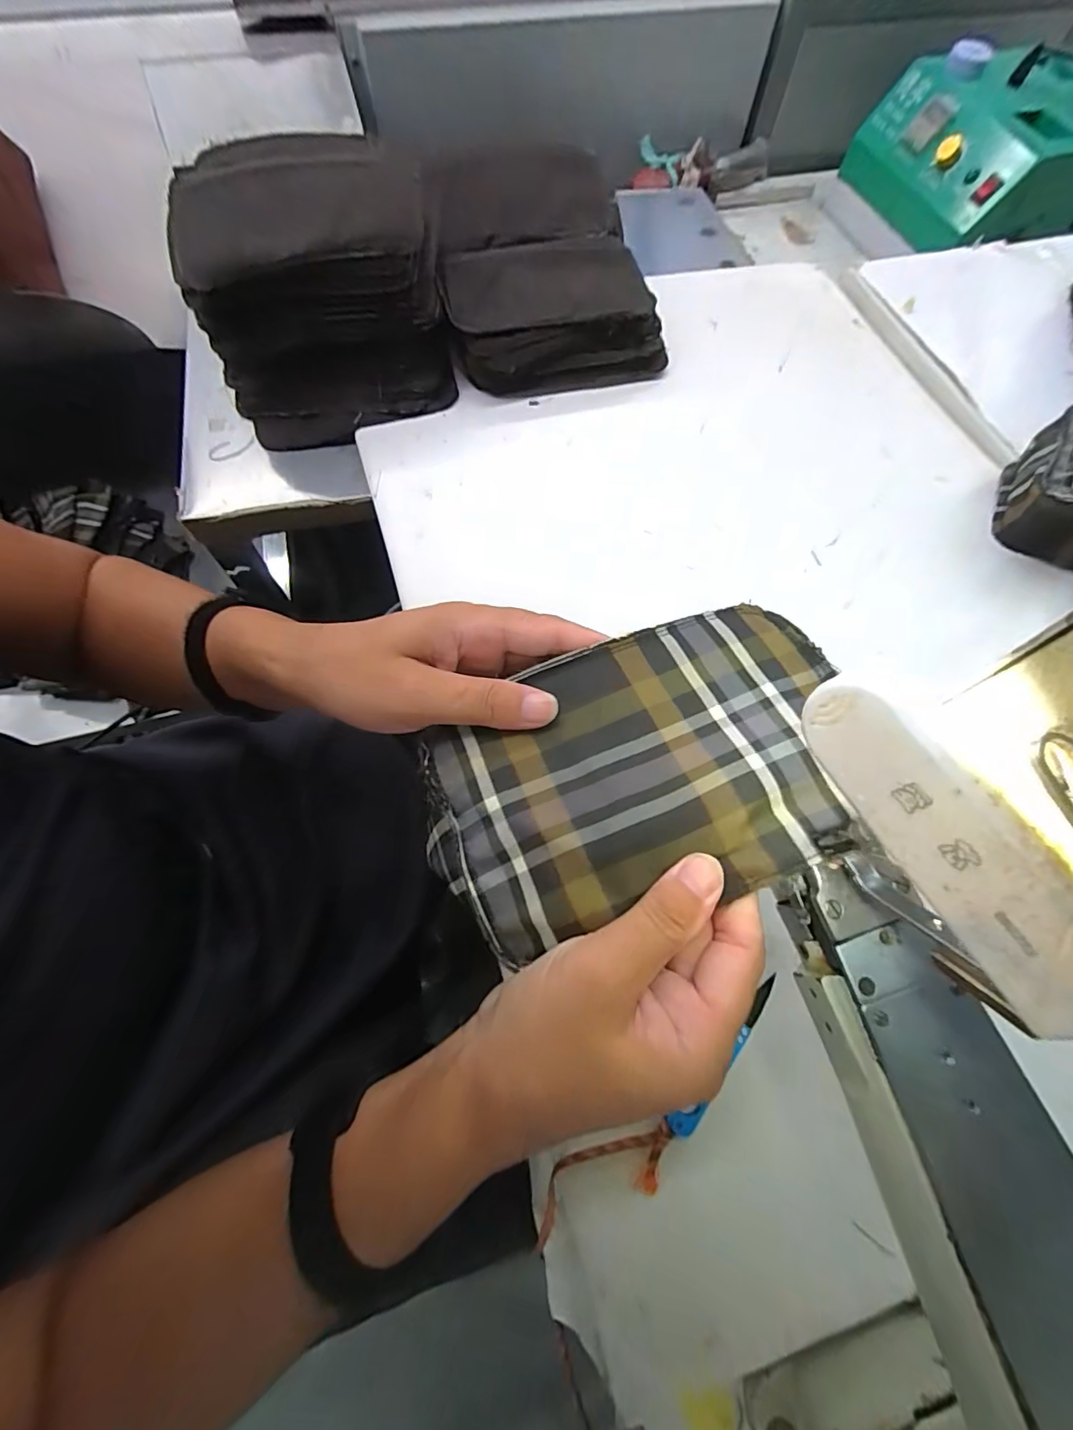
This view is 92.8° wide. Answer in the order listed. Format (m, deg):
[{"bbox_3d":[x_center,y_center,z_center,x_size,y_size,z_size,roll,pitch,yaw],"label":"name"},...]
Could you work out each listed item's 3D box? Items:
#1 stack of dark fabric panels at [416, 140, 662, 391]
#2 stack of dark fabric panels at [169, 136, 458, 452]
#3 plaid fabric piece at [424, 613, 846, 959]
[{"bbox_3d":[-0.003,-0.452,0.520,0.207,0.087,0.276,-13,68,-7],"label":"stack of dark fabric panels"},{"bbox_3d":[-0.192,-0.365,0.443,0.195,0.129,0.177,-24,70,-12],"label":"stack of dark fabric panels"},{"bbox_3d":[0.047,0.022,0.233,0.191,0.029,0.122,-16,69,-9],"label":"plaid fabric piece"}]

